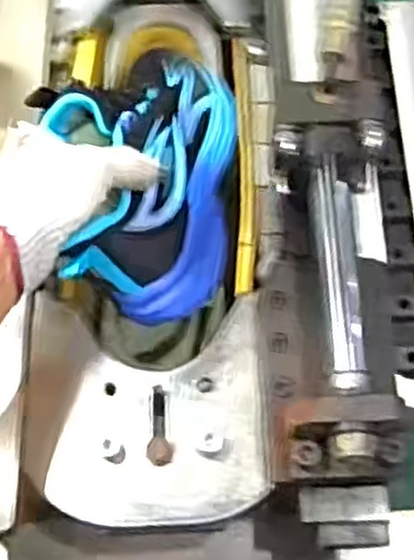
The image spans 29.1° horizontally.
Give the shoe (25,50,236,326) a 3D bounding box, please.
[{"bbox_3d":[-0.042,-0.101,0.575,0.118,0.098,0.252,3,66,4],"label":"shoe"}]

